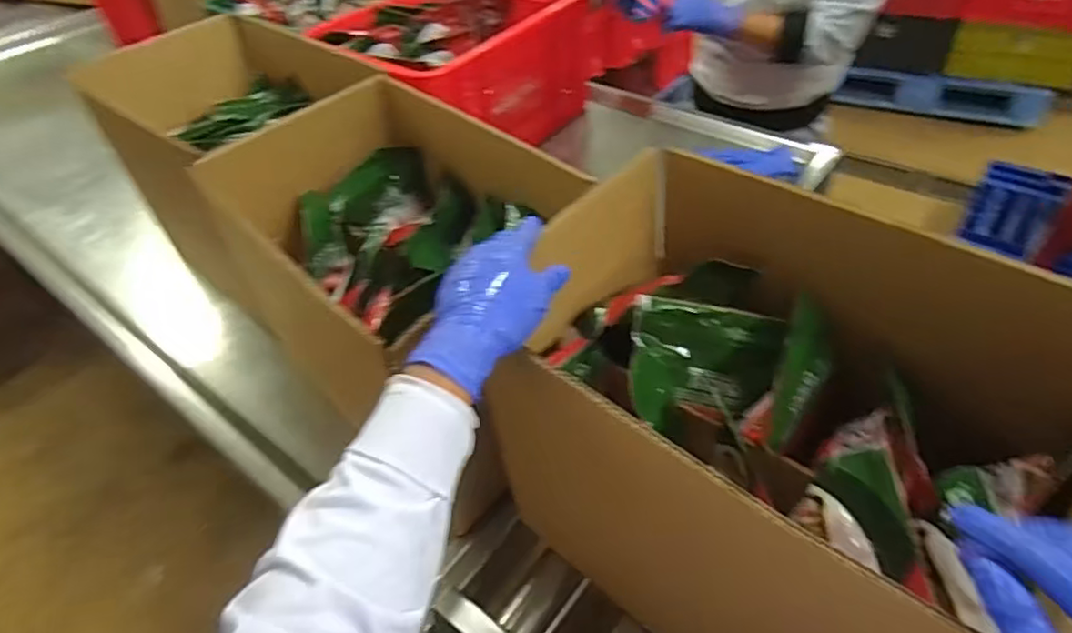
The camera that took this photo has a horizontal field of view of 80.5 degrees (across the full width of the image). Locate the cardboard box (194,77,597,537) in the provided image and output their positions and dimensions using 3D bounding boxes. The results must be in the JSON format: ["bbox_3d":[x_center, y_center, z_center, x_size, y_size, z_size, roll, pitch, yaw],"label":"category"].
[{"bbox_3d":[-0.155,-0.047,0.798,0.413,0.337,0.254,32,55,31],"label":"cardboard box"}]

